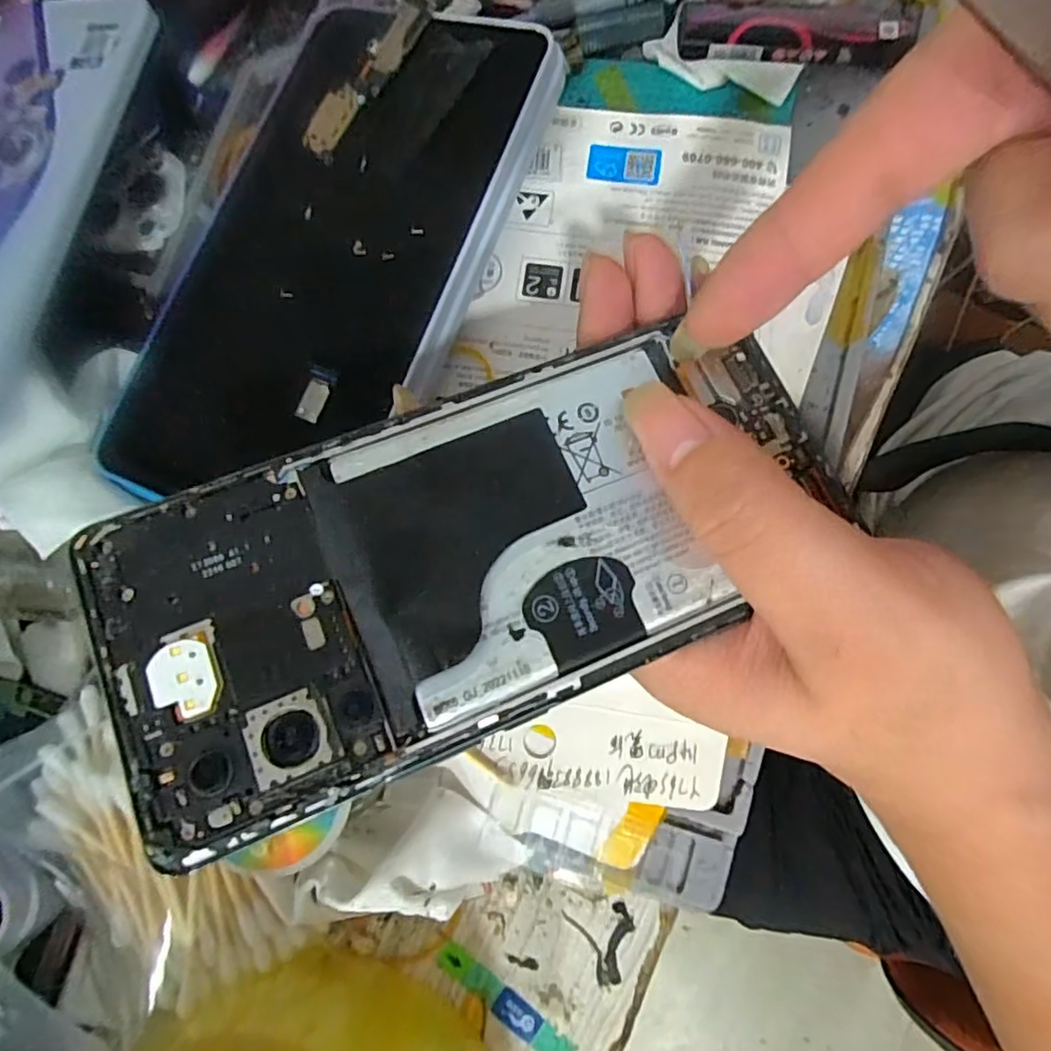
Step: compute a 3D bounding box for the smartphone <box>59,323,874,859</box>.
[{"bbox_3d":[-0.009,0.004,0.134,0.159,0.014,0.072,-22,81,-5],"label":"smartphone"}]

